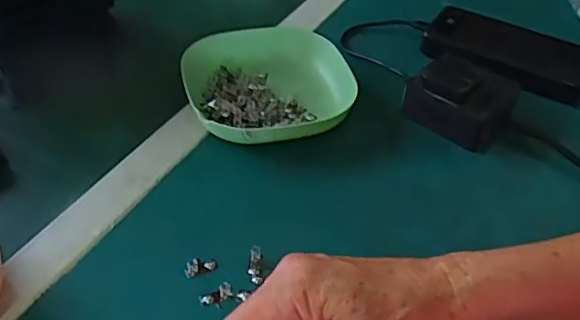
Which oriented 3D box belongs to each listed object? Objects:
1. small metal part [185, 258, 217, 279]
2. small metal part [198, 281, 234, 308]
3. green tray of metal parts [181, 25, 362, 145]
[{"bbox_3d":[-0.059,0.070,0.389,0.022,0.004,0.012,-15,45,-19],"label":"small metal part"},{"bbox_3d":[-0.046,0.086,0.372,0.021,0.004,0.013,-22,47,-25],"label":"small metal part"},{"bbox_3d":[-0.019,-0.062,0.514,0.137,0.040,0.144,-6,42,-10],"label":"green tray of metal parts"}]

